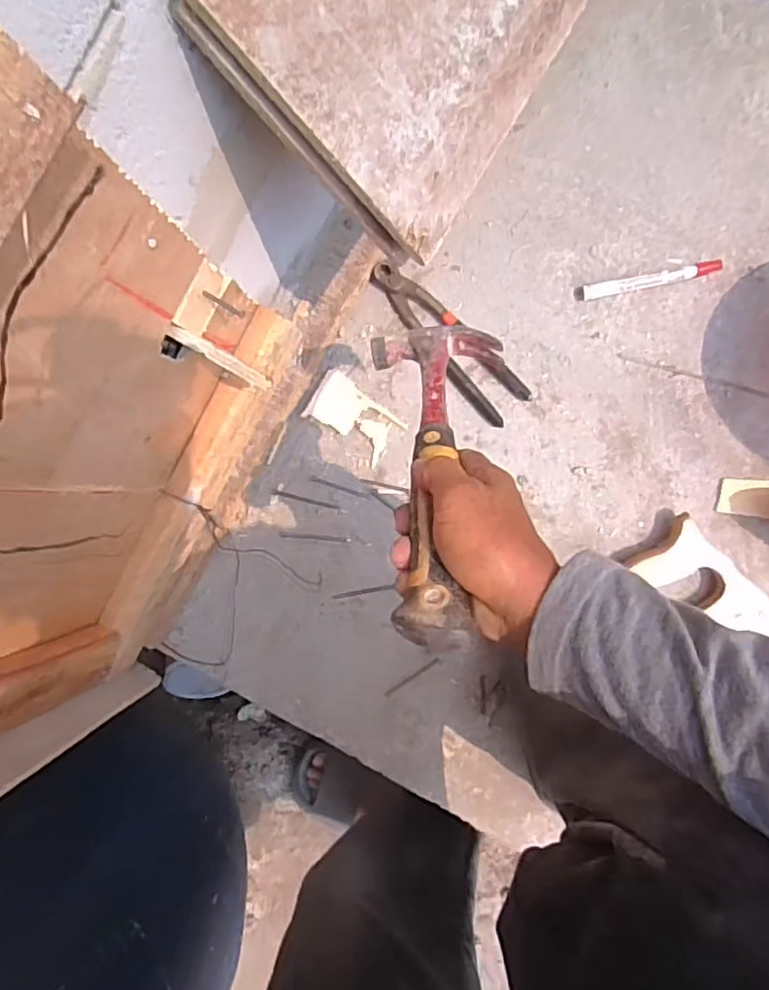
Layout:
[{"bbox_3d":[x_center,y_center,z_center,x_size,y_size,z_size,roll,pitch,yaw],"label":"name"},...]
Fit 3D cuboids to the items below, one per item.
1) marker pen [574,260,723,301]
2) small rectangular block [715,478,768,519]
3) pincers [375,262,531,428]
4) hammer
[{"bbox_3d":[0.289,-0.236,0.692,0.155,0.013,0.016,-11,89,2],"label":"marker pen"},{"bbox_3d":[0.400,0.003,0.693,0.060,0.007,0.041,5,90,2],"label":"small rectangular block"},{"bbox_3d":[0.068,-0.172,0.707,0.052,0.022,0.220,-44,88,1],"label":"pincers"},{"bbox_3d":[0.033,-0.027,0.408,0.091,0.029,0.271,3,46,2],"label":"hammer"}]

